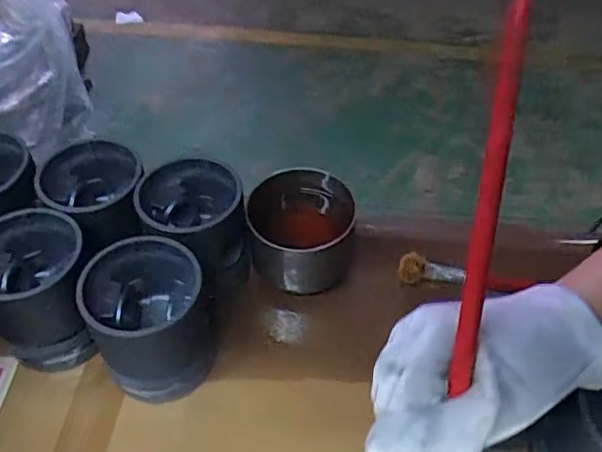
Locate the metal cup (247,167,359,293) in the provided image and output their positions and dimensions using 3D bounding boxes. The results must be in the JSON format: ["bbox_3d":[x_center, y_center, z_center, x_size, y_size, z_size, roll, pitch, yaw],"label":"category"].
[{"bbox_3d":[0.001,0.007,0.589,0.104,0.091,0.096,1,51,-1],"label":"metal cup"}]

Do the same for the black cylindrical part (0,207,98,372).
[{"bbox_3d":[-0.217,0.054,0.499,0.092,0.101,0.097,1,51,-1],"label":"black cylindrical part"}]

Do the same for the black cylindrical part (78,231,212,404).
[{"bbox_3d":[-0.121,0.077,0.478,0.091,0.103,0.089,1,51,-1],"label":"black cylindrical part"}]

